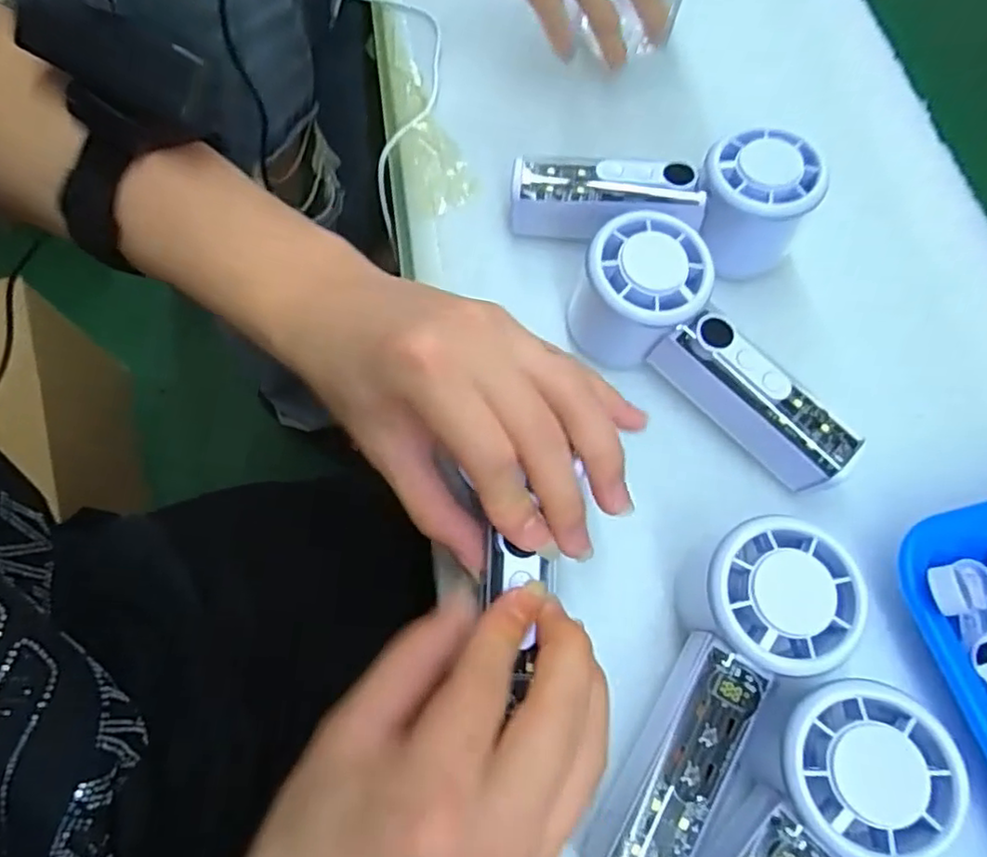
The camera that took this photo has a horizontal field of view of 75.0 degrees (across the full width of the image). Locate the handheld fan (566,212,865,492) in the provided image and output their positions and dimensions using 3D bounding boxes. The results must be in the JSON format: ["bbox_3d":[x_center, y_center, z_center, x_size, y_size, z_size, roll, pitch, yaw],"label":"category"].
[{"bbox_3d":[0.101,-0.033,0.310,0.151,0.054,0.058,44,74,0],"label":"handheld fan"}]

